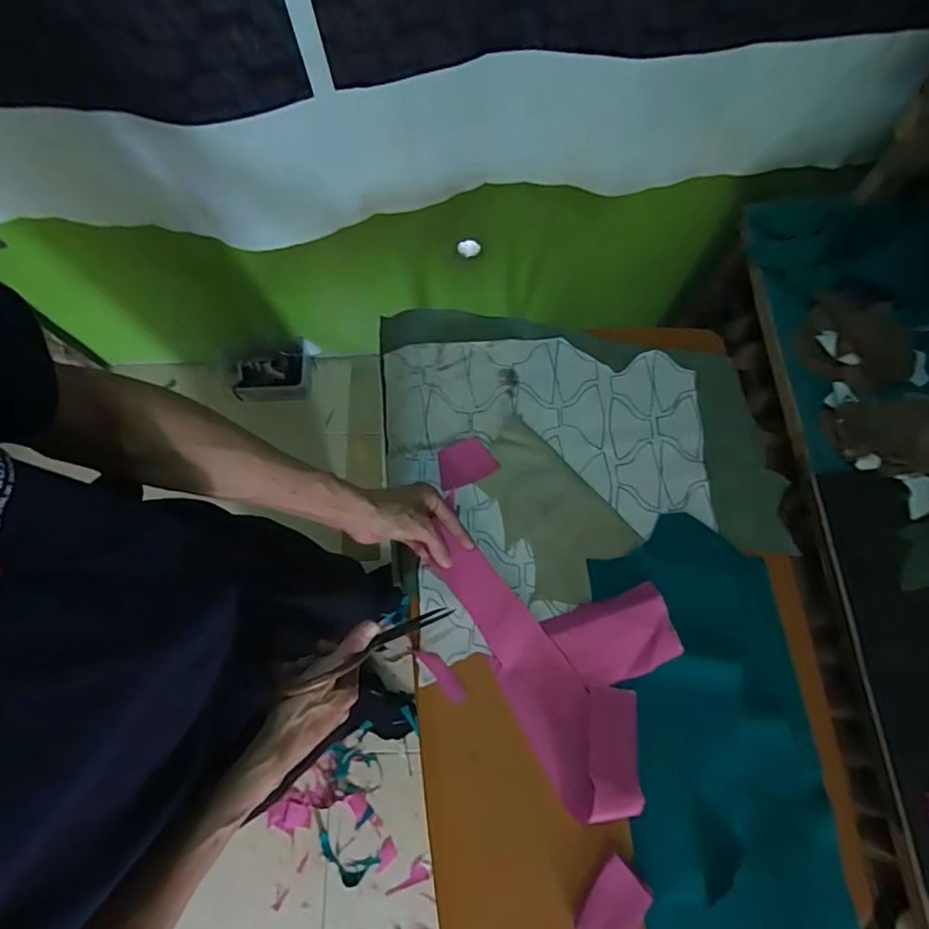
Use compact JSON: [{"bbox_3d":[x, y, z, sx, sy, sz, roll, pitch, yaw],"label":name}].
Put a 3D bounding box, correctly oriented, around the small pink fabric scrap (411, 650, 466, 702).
[{"bbox_3d":[-0.028,0.246,0.627,0.021,0.004,0.078,-41,72,-18],"label":"small pink fabric scrap"}]

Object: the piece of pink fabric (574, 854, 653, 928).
[{"bbox_3d":[0.156,0.458,0.548,0.055,0.011,0.076,37,60,21],"label":"piece of pink fabric"}]

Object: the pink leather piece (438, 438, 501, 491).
[{"bbox_3d":[0.000,-0.001,0.700,0.076,0.004,0.057,-26,77,-9],"label":"pink leather piece"}]

